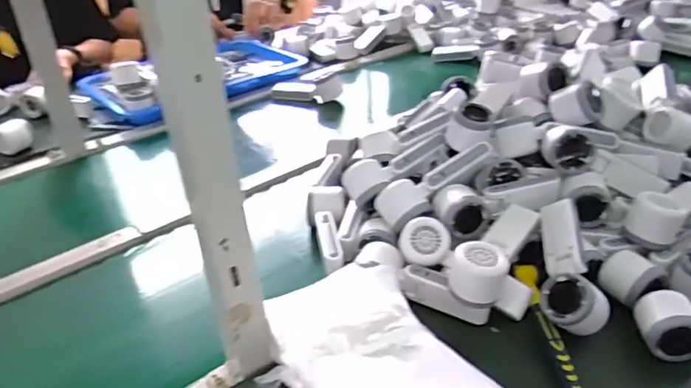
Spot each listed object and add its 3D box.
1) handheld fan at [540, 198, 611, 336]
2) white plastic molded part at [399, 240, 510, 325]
[{"bbox_3d":[0.255,0.075,0.652,0.069,0.045,0.168,0,49,5],"label":"handheld fan"},{"bbox_3d":[0.123,0.096,0.649,0.115,0.094,0.056,16,38,26],"label":"white plastic molded part"}]

